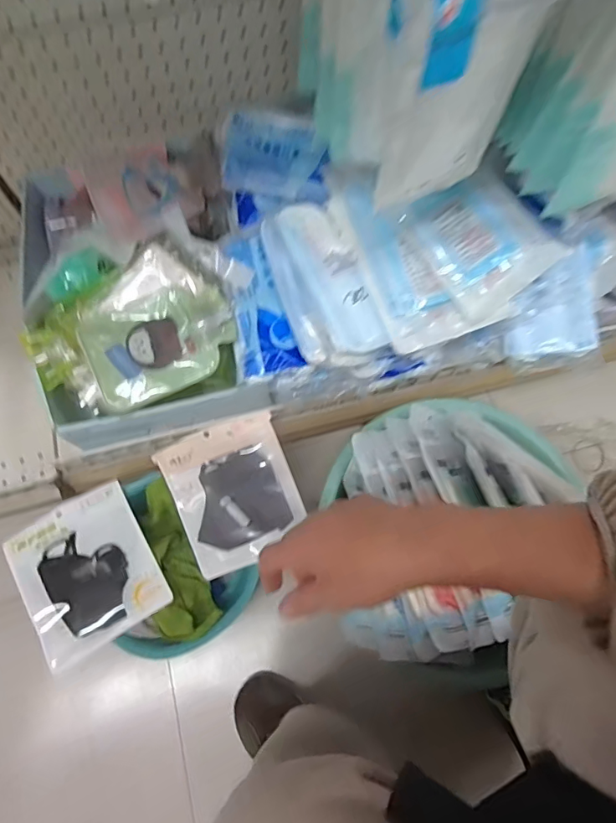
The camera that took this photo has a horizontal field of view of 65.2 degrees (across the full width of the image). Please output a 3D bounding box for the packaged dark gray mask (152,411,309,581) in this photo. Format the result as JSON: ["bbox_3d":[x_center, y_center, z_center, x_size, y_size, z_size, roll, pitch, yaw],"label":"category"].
[{"bbox_3d":[-0.099,0.114,0.648,0.165,0.018,0.187,-20,96,9],"label":"packaged dark gray mask"}]

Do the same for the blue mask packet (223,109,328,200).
[{"bbox_3d":[-0.048,-0.322,0.605,0.125,0.025,0.092,4,103,-2],"label":"blue mask packet"}]

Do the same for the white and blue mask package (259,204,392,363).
[{"bbox_3d":[0.014,-0.150,0.550,0.096,0.025,0.185,-19,73,-7],"label":"white and blue mask package"}]

